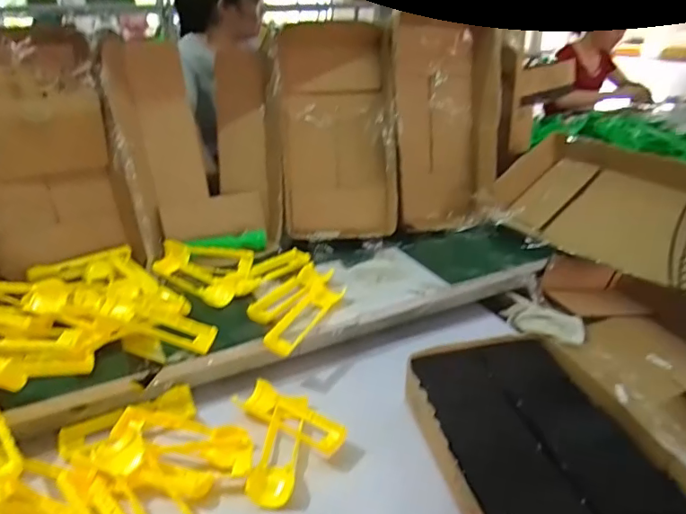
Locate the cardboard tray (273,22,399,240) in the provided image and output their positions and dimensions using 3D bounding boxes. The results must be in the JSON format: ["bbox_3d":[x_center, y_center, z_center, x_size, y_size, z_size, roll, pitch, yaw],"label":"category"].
[{"bbox_3d":[-0.013,-0.252,1.027,0.223,0.426,0.081,-4,3,0],"label":"cardboard tray"}]

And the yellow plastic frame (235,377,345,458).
[{"bbox_3d":[-0.065,0.206,0.659,0.163,0.023,0.052,17,32,34],"label":"yellow plastic frame"}]

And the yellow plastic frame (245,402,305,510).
[{"bbox_3d":[-0.076,0.234,0.615,0.049,0.024,0.142,0,26,4],"label":"yellow plastic frame"}]

